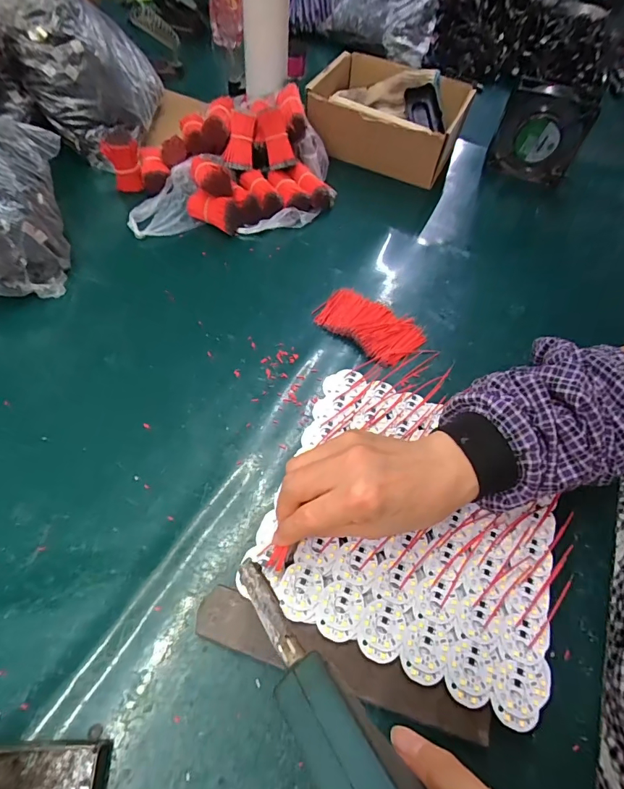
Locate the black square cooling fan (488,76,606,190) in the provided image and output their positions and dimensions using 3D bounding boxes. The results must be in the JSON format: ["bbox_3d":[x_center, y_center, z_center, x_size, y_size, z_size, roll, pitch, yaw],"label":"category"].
[{"bbox_3d":[0.346,-0.394,0.644,0.121,0.126,0.030,22,56,8],"label":"black square cooling fan"}]

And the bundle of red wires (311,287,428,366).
[{"bbox_3d":[0.066,-0.082,0.485,0.119,0.007,0.072,37,60,18],"label":"bundle of red wires"}]

